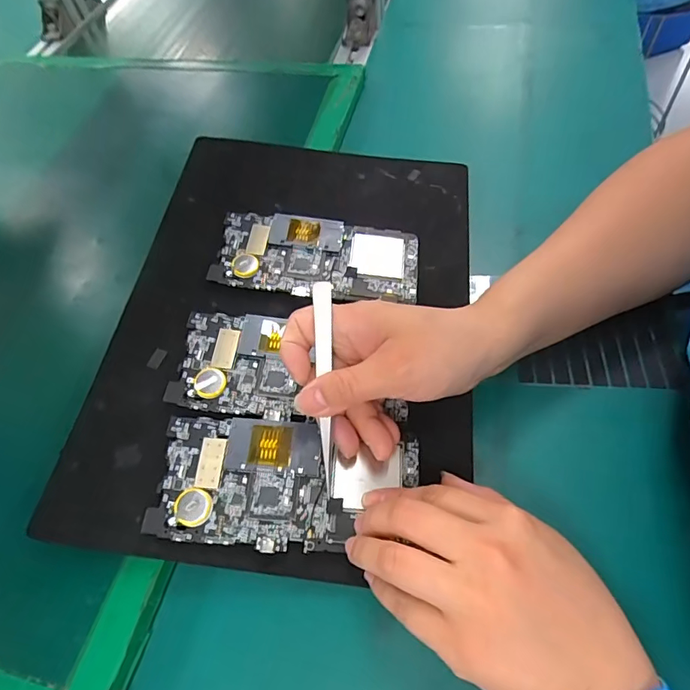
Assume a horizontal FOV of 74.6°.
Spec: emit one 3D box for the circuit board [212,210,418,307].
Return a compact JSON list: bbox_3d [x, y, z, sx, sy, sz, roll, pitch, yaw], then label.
[{"bbox_3d":[-0.020,-0.070,0.349,0.152,0.009,0.070,2,60,8],"label":"circuit board"}]

